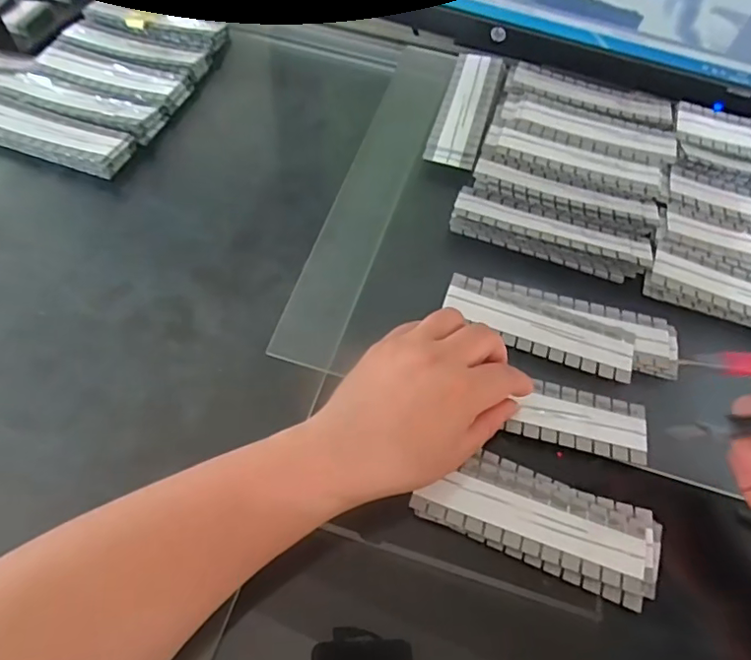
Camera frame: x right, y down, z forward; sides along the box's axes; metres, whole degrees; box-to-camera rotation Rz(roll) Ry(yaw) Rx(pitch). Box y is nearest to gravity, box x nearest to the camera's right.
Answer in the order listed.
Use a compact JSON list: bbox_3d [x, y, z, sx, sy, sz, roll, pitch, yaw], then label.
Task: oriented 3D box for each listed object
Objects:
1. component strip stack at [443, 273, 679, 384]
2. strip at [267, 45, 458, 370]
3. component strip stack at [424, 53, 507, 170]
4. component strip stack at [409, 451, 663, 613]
[{"bbox_3d":[0.123,-0.003,0.365,0.152,0.005,0.054,17,62,5],"label":"component strip stack"},{"bbox_3d":[0.003,-0.118,0.425,0.053,0.008,0.331,14,61,8],"label":"strip"},{"bbox_3d":[0.076,-0.186,0.455,0.044,0.006,0.141,16,61,6],"label":"component strip stack"},{"bbox_3d":[0.090,0.104,0.302,0.128,0.008,0.050,20,62,8],"label":"component strip stack"}]

